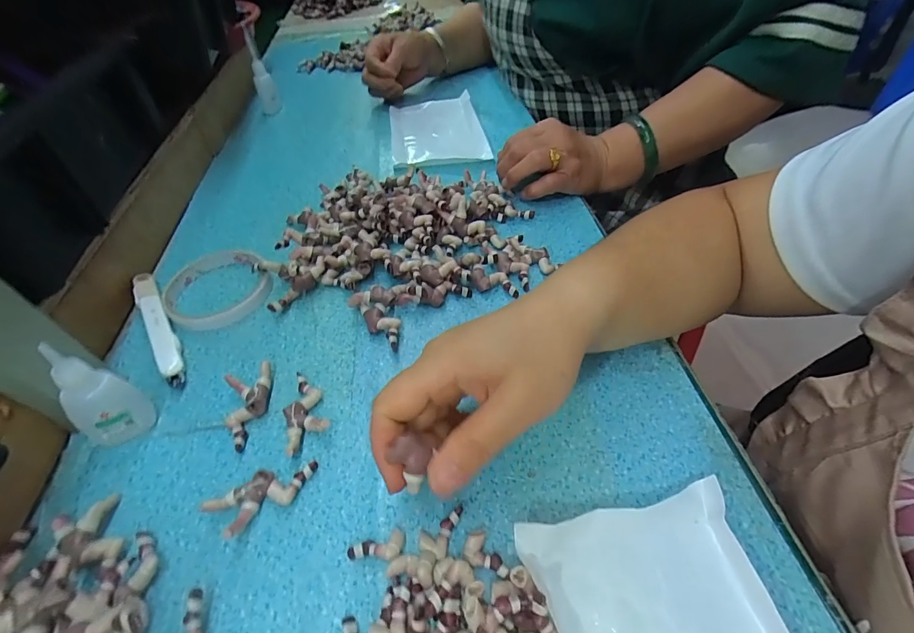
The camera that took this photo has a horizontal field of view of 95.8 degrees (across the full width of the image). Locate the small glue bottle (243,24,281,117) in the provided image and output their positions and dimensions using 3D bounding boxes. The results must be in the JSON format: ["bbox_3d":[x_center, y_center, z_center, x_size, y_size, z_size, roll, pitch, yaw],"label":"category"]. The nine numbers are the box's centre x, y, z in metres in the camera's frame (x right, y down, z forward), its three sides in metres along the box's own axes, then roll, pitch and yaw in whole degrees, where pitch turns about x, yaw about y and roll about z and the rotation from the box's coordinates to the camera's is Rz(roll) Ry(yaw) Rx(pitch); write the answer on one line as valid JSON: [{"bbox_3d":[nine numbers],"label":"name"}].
[{"bbox_3d":[-0.290,-0.359,0.610,0.030,0.105,0.030,-22,48,-13],"label":"small glue bottle"}]

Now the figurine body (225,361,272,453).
[{"bbox_3d":[-0.136,0.059,0.270,0.028,0.015,0.054,-12,48,-7],"label":"figurine body"}]

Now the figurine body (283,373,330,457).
[{"bbox_3d":[-0.097,0.061,0.267,0.025,0.013,0.058,-17,49,-11],"label":"figurine body"}]

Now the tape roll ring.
[{"bbox_3d":[-0.202,-0.025,0.350,0.082,0.013,0.084,-2,48,2],"label":"tape roll ring"}]

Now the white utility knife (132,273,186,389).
[{"bbox_3d":[-0.233,0.007,0.323,0.016,0.014,0.133,-31,53,-23],"label":"white utility knife"}]

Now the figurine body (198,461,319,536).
[{"bbox_3d":[-0.107,0.099,0.232,0.057,0.015,0.025,-32,53,-23],"label":"figurine body"}]

